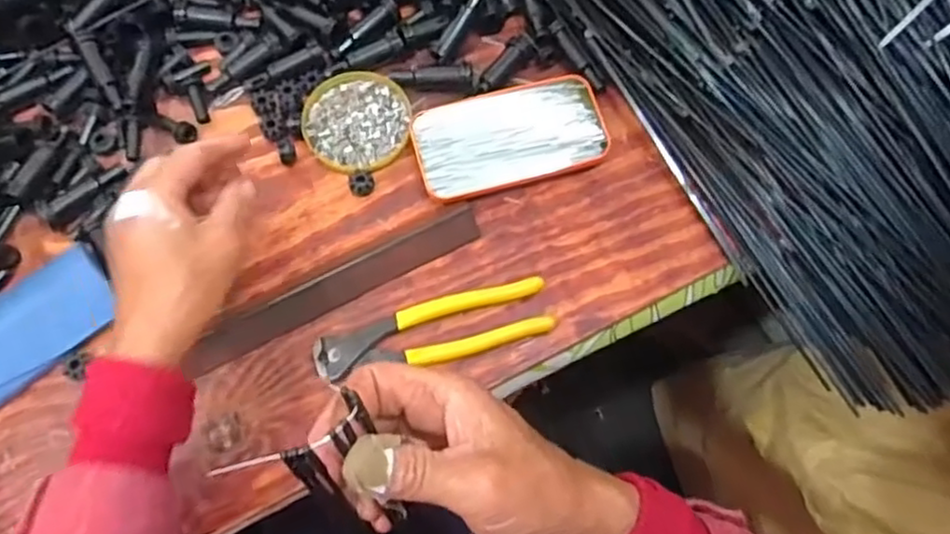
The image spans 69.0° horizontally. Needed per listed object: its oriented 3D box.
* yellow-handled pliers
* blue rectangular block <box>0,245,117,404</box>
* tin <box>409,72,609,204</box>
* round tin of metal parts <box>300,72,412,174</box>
[{"bbox_3d":[-0.028,0.046,0.485,0.163,0.016,0.043,-14,71,-6],"label":"yellow-handled pliers"},{"bbox_3d":[-0.322,0.050,0.465,0.156,0.019,0.066,-41,76,-14],"label":"blue rectangular block"},{"bbox_3d":[0.027,-0.100,0.531,0.144,0.018,0.078,-18,72,-7],"label":"tin"},{"bbox_3d":[-0.092,-0.112,0.540,0.081,0.010,0.085,0,70,-1],"label":"round tin of metal parts"}]

